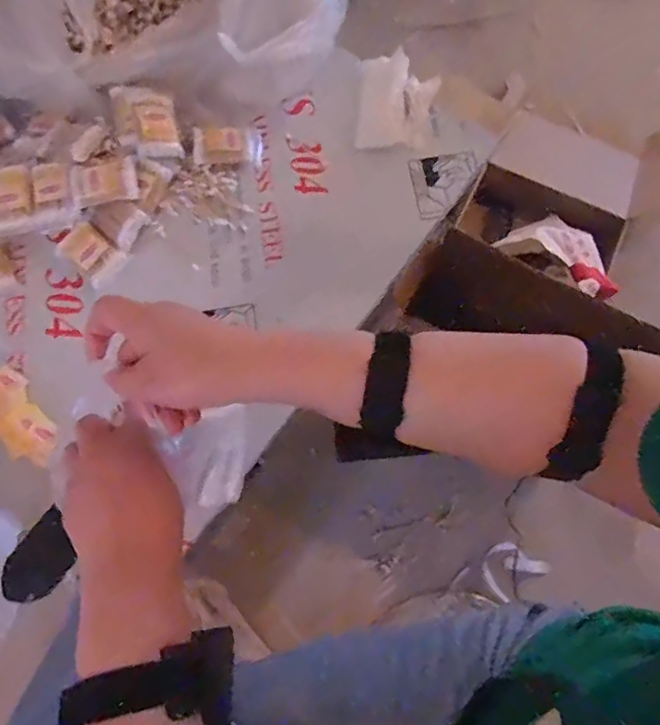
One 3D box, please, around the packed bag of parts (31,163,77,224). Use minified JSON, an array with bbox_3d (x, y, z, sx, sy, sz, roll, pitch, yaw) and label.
[{"bbox_3d":[-0.335,-0.203,0.668,0.047,0.028,0.075,-14,73,-5],"label":"packed bag of parts"}]

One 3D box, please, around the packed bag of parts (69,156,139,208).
[{"bbox_3d":[-0.272,-0.217,0.655,0.082,0.015,0.053,-8,78,5],"label":"packed bag of parts"}]

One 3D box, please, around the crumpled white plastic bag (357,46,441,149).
[{"bbox_3d":[0.092,-0.350,0.746,0.109,0.046,0.132,4,72,1],"label":"crumpled white plastic bag"}]

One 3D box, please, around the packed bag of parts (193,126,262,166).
[{"bbox_3d":[-0.132,-0.280,0.707,0.086,0.035,0.046,-12,73,-4],"label":"packed bag of parts"}]

